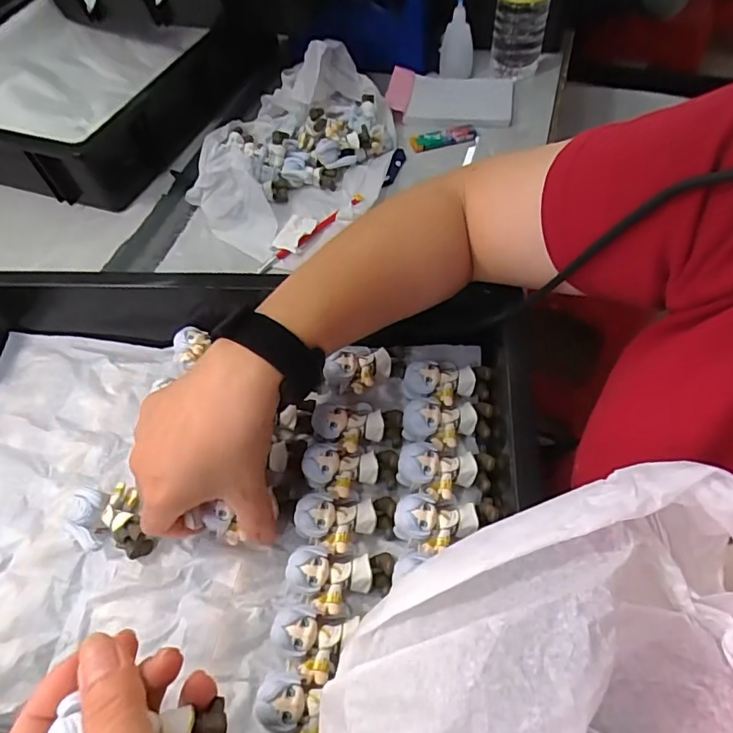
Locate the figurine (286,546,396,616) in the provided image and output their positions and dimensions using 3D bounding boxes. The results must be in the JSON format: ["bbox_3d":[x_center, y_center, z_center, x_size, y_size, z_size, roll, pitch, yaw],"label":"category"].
[{"bbox_3d":[-0.016,0.125,0.308,0.062,0.021,0.037,6,53,-12],"label":"figurine"}]

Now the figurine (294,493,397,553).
[{"bbox_3d":[-0.013,0.096,0.327,0.061,0.021,0.035,4,52,-17],"label":"figurine"}]

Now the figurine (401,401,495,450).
[{"bbox_3d":[0.057,0.042,0.364,0.062,0.025,0.030,-1,53,-14],"label":"figurine"}]

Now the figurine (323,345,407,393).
[{"bbox_3d":[0.002,0.001,0.395,0.065,0.027,0.033,-9,53,-21],"label":"figurine"}]

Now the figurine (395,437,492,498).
[{"bbox_3d":[0.052,0.069,0.347,0.061,0.026,0.040,7,53,-11],"label":"figurine"}]

